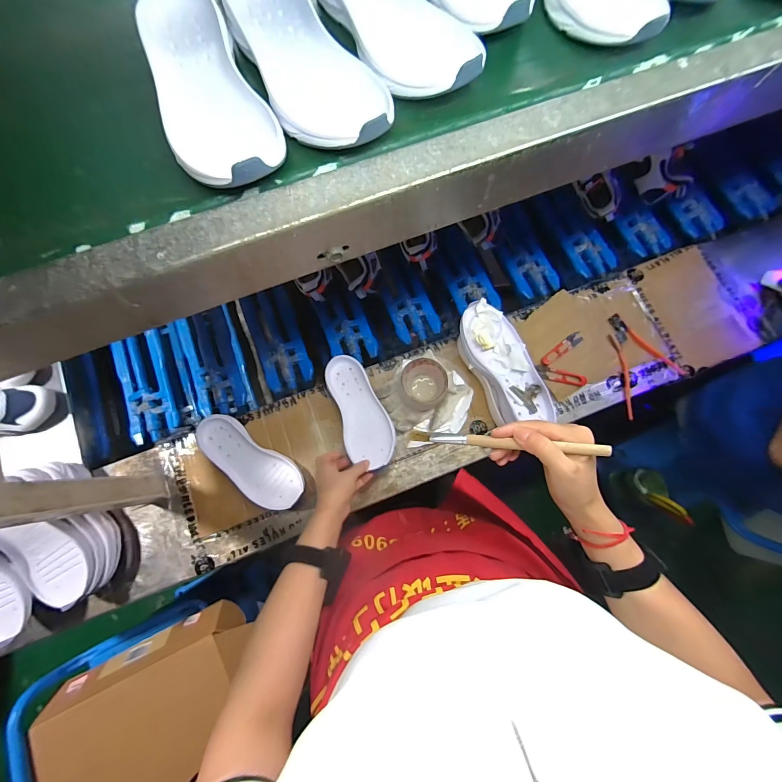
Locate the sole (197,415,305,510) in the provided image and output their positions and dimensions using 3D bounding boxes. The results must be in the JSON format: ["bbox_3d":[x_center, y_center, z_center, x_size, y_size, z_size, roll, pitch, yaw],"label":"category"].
[{"bbox_3d":[-0.249,0.127,0.596,0.214,0.032,0.085,35,80,3],"label":"sole"}]

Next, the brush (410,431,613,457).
[{"bbox_3d":[0.112,0.053,0.347,0.192,0.009,0.012,2,76,22],"label":"brush"}]

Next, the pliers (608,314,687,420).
[{"bbox_3d":[0.454,-0.060,0.640,0.139,0.012,0.166,-35,84,-8],"label":"pliers"}]

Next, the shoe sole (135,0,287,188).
[{"bbox_3d":[-0.158,-0.266,0.290,0.085,0.031,0.195,-20,78,-5],"label":"shoe sole"}]

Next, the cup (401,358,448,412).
[{"bbox_3d":[0.056,-0.011,0.608,0.081,0.056,0.088,-7,80,-4],"label":"cup"}]

